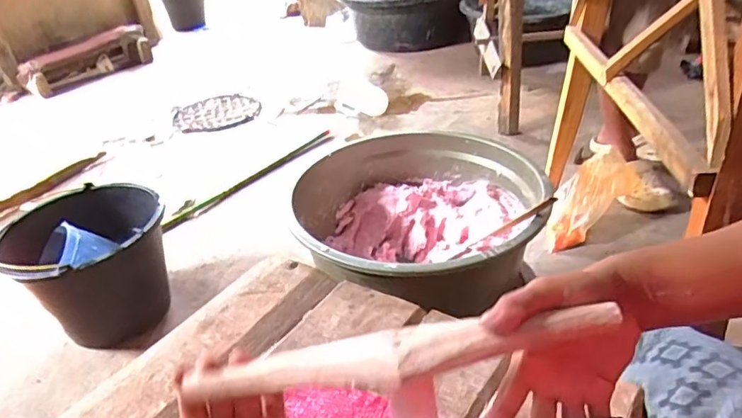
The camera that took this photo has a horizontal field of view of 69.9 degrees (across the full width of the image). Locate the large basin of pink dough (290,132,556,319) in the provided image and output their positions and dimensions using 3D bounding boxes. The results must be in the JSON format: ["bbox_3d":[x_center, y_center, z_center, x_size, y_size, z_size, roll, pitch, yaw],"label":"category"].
[{"bbox_3d":[0.087,0.037,0.896,0.387,0.175,0.400,-5,33,3],"label":"large basin of pink dough"}]

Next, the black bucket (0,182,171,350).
[{"bbox_3d":[-0.575,0.124,1.142,0.301,0.245,0.309,-5,33,3],"label":"black bucket"}]

